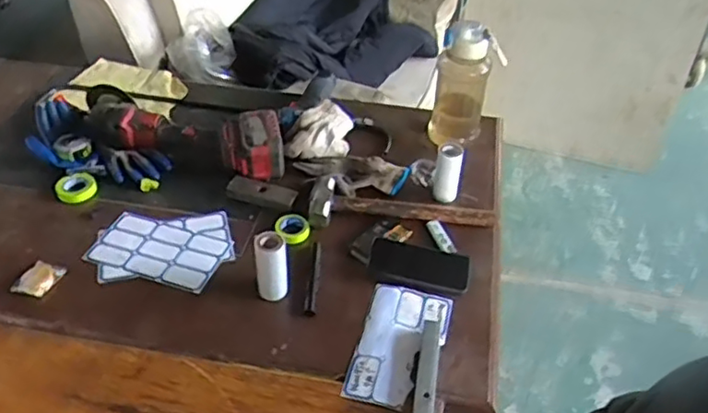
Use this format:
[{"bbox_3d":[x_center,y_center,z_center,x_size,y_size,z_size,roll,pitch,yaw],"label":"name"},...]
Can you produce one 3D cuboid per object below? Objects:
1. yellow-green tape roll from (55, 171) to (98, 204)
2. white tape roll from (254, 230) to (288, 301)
[{"bbox_3d":[-0.476,-0.033,1.119,0.069,0.016,0.061,34,50,29],"label":"yellow-green tape roll"},{"bbox_3d":[-0.123,0.086,0.955,0.041,0.112,0.035,-8,43,-12],"label":"white tape roll"}]

